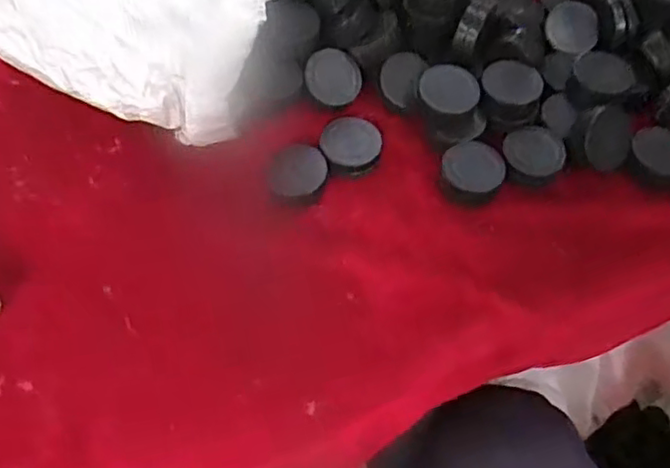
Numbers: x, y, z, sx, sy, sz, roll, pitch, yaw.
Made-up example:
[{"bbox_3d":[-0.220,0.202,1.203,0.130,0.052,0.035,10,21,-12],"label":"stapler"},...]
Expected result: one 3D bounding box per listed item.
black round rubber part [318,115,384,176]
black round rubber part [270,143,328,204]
[{"bbox_3d":[0.007,-0.047,0.336,0.032,0.009,0.032,1,58,-1],"label":"black round rubber part"},{"bbox_3d":[-0.019,-0.031,0.326,0.028,0.008,0.030,1,58,-1],"label":"black round rubber part"}]

